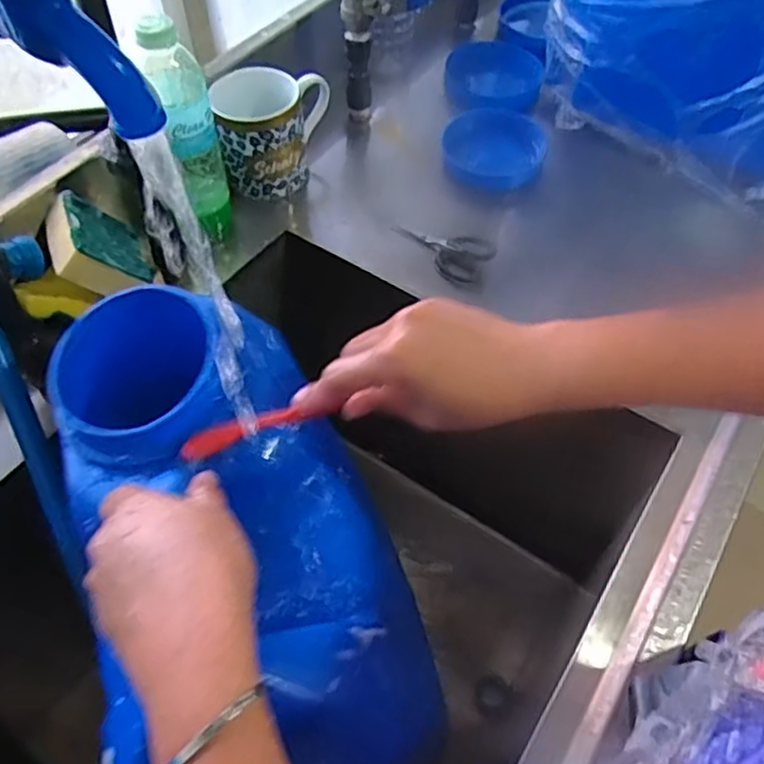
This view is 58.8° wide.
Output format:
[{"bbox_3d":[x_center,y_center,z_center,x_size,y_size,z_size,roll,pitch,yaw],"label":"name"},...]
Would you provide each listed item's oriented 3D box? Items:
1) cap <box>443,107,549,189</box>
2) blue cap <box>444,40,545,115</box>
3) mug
[{"bbox_3d":[0.128,-0.264,0.764,0.118,0.022,0.126,0,55,0],"label":"cap"},{"bbox_3d":[0.138,-0.378,0.840,0.114,0.029,0.120,14,56,10],"label":"blue cap"},{"bbox_3d":[-0.109,-0.259,0.700,0.114,0.104,0.089,-7,55,-4],"label":"mug"}]

